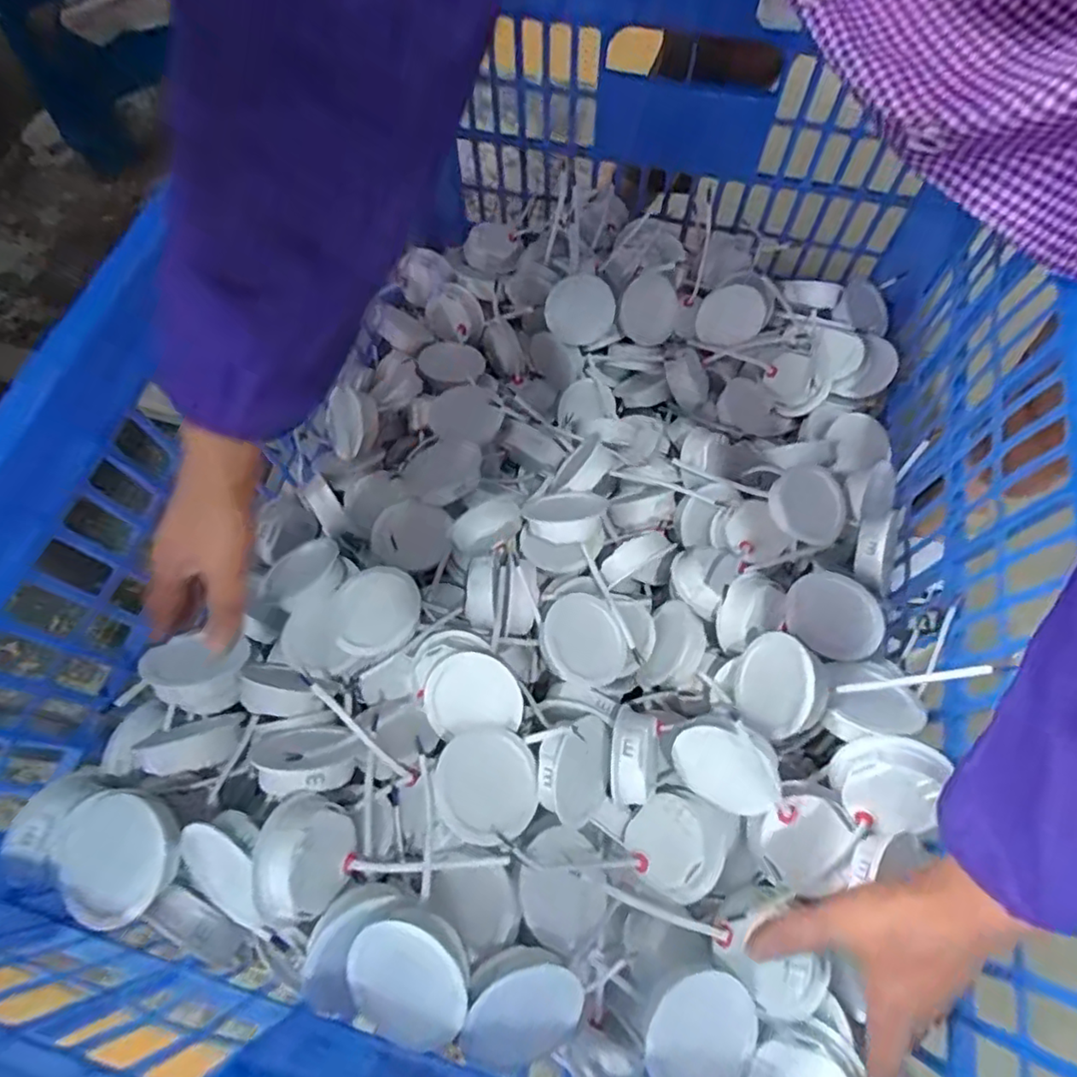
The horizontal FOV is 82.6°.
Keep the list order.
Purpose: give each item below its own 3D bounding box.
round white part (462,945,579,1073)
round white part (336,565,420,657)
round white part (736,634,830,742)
[{"bbox_3d":[-0.012,0.274,0.353,0.067,0.020,0.071,-6,106,-22],"label":"round white part"},{"bbox_3d":[-0.124,0.056,0.480,0.060,0.018,0.071,-8,69,-2],"label":"round white part"},{"bbox_3d":[0.171,0.103,0.430,0.019,0.076,0.068,18,95,-19],"label":"round white part"}]

